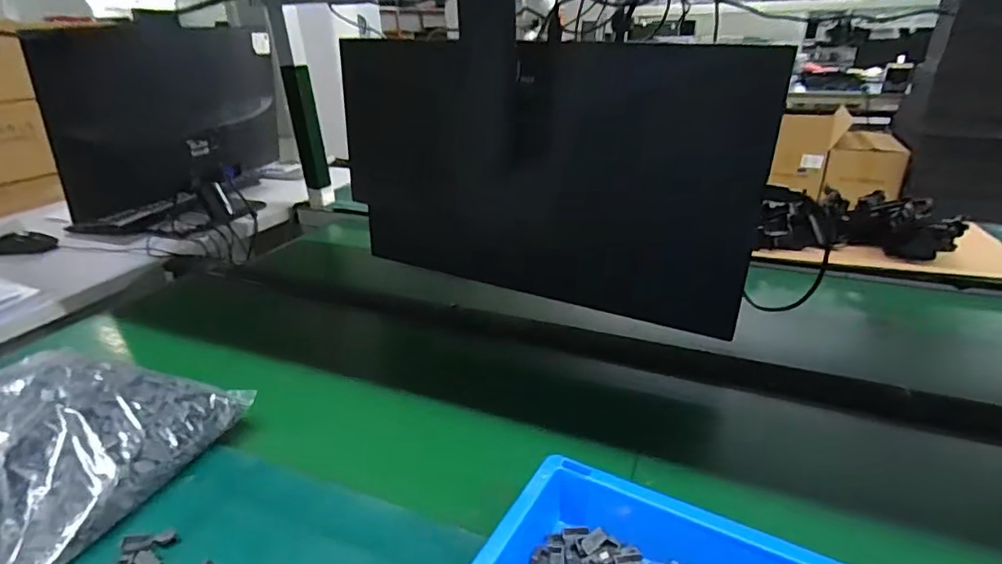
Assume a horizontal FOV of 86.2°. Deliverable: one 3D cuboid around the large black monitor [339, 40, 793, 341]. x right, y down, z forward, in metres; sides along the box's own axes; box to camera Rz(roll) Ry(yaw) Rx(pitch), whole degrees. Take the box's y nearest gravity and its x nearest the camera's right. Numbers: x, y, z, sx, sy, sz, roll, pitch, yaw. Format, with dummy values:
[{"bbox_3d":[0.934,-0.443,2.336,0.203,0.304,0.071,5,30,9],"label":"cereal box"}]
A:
[{"bbox_3d":[0.039,-0.131,0.673,0.526,0.303,0.051,12,29,25],"label":"large black monitor"}]

